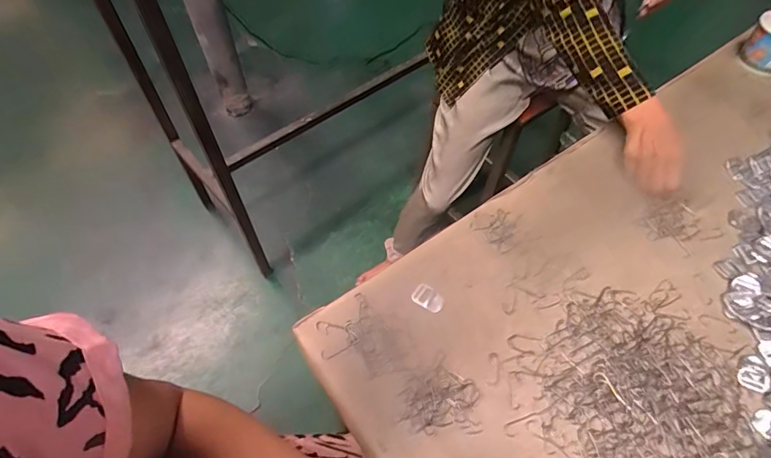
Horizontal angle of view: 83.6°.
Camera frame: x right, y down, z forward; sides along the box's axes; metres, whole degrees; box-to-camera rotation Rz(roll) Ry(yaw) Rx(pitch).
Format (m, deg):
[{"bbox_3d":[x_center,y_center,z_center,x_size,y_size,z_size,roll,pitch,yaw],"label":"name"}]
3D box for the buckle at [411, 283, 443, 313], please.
[{"bbox_3d":[0.053,0.084,0.526,0.038,0.004,0.026,30,61,18],"label":"buckle"}]

